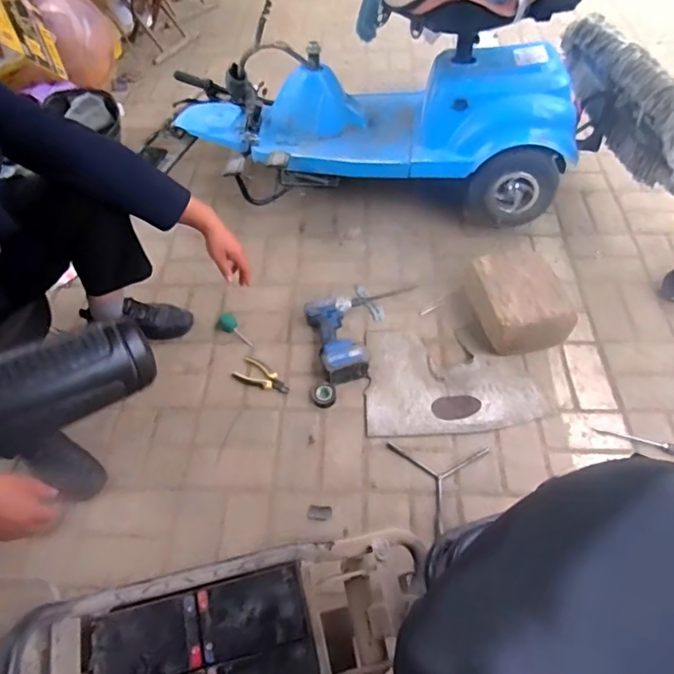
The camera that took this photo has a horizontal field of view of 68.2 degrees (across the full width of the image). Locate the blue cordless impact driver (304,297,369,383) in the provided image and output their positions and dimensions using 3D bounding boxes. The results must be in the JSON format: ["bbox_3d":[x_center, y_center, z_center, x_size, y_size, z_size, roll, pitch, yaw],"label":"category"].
[{"bbox_3d":[-0.005,0.000,1.268,0.121,0.076,0.242,-11,55,-6],"label":"blue cordless impact driver"}]

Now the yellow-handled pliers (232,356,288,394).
[{"bbox_3d":[-0.182,0.098,1.243,0.151,0.012,0.060,22,58,16],"label":"yellow-handled pliers"}]

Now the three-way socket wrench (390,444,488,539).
[{"bbox_3d":[0.216,0.320,1.048,0.212,0.011,0.190,2,55,3],"label":"three-way socket wrench"}]

